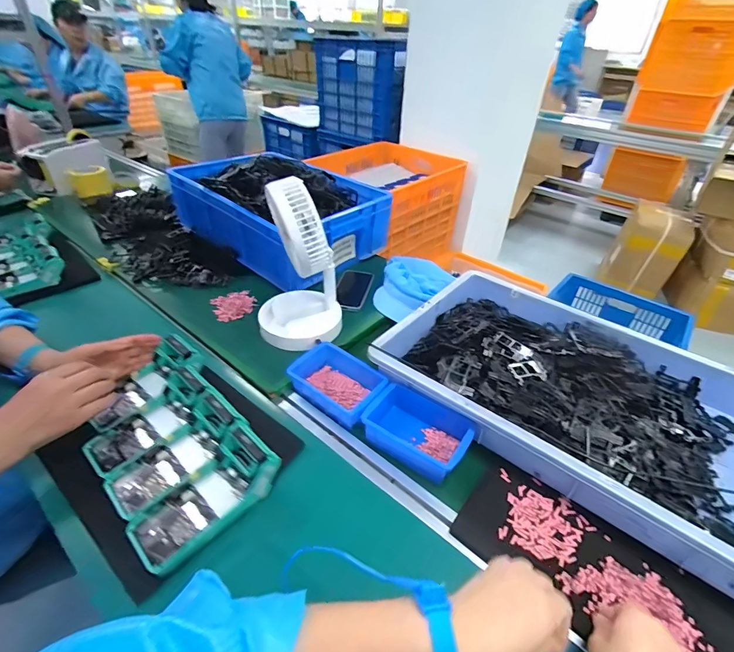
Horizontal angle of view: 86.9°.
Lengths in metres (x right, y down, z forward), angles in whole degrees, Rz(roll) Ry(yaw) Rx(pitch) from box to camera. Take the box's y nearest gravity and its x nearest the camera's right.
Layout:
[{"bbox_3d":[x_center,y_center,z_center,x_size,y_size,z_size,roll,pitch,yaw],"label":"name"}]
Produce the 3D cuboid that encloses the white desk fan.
[{"bbox_3d":[-0.131,-0.113,0.705,0.158,0.293,0.152,-10,40,-15],"label":"white desk fan"}]

